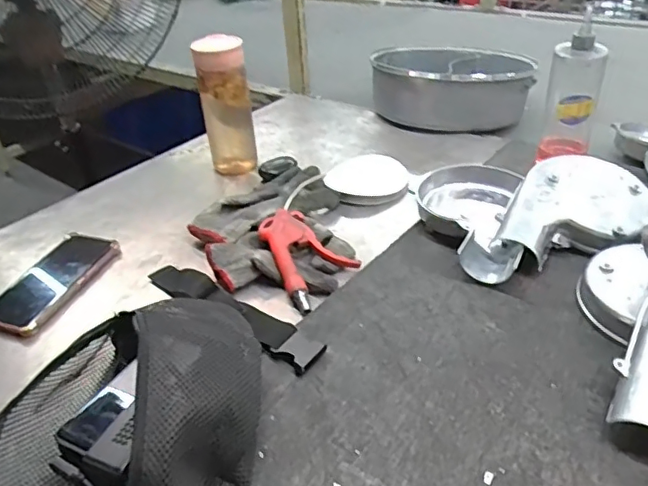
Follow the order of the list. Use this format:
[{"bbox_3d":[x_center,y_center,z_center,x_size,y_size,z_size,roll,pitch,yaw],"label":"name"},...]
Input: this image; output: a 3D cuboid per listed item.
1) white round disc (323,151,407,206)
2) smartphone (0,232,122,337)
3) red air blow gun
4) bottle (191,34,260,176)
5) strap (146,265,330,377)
[{"bbox_3d":[0.063,-0.091,0.796,0.106,0.027,0.106,3,35,12],"label":"white round disc"},{"bbox_3d":[-0.318,0.041,0.664,0.078,0.020,0.175,7,36,18],"label":"smartphone"},{"bbox_3d":[-0.015,0.009,0.652,0.094,0.037,0.152,-17,36,-17],"label":"red air blow gun"},{"bbox_3d":[-0.141,-0.197,0.827,0.070,0.194,0.061,-9,34,-5],"label":"bottle"},{"bbox_3d":[-0.109,0.066,0.598,0.254,0.023,0.043,22,42,34],"label":"strap"}]

